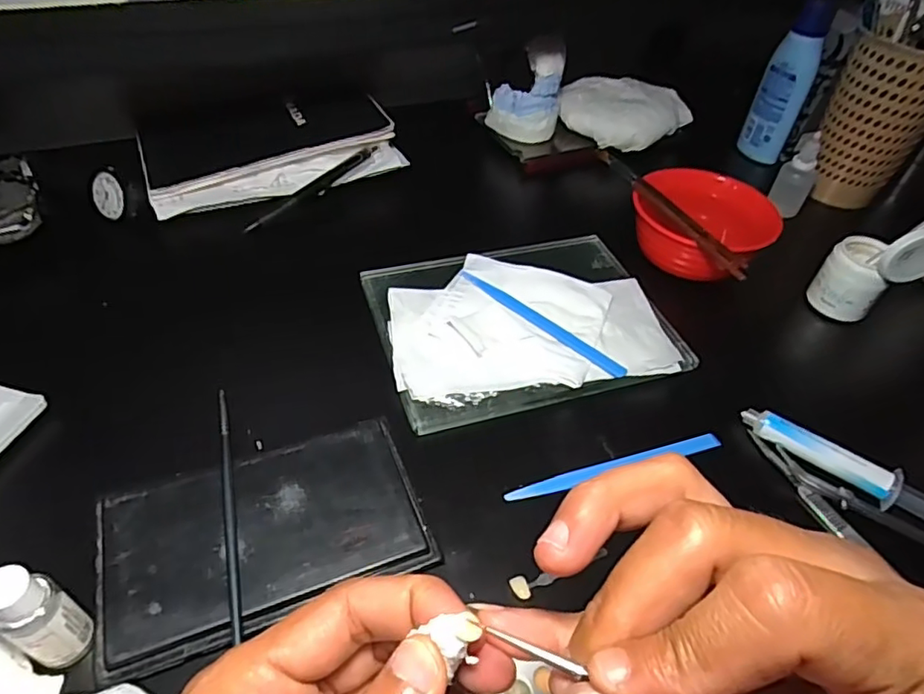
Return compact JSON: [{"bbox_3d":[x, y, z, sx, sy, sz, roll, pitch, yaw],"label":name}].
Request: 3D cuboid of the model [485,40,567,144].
[{"bbox_3d":[0.061,-0.243,0.564,0.065,0.088,0.029,13,47,6],"label":"model"}]

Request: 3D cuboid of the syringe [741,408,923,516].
[{"bbox_3d":[0.235,0.077,0.336,0.144,0.017,0.016,30,51,21],"label":"syringe"}]

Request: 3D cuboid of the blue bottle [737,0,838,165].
[{"bbox_3d":[0.312,-0.250,0.567,0.043,0.138,0.026,22,48,14],"label":"blue bottle"}]

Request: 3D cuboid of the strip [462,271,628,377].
[{"bbox_3d":[0.052,-0.019,0.402,0.136,0.004,0.011,35,53,25],"label":"strip"}]

